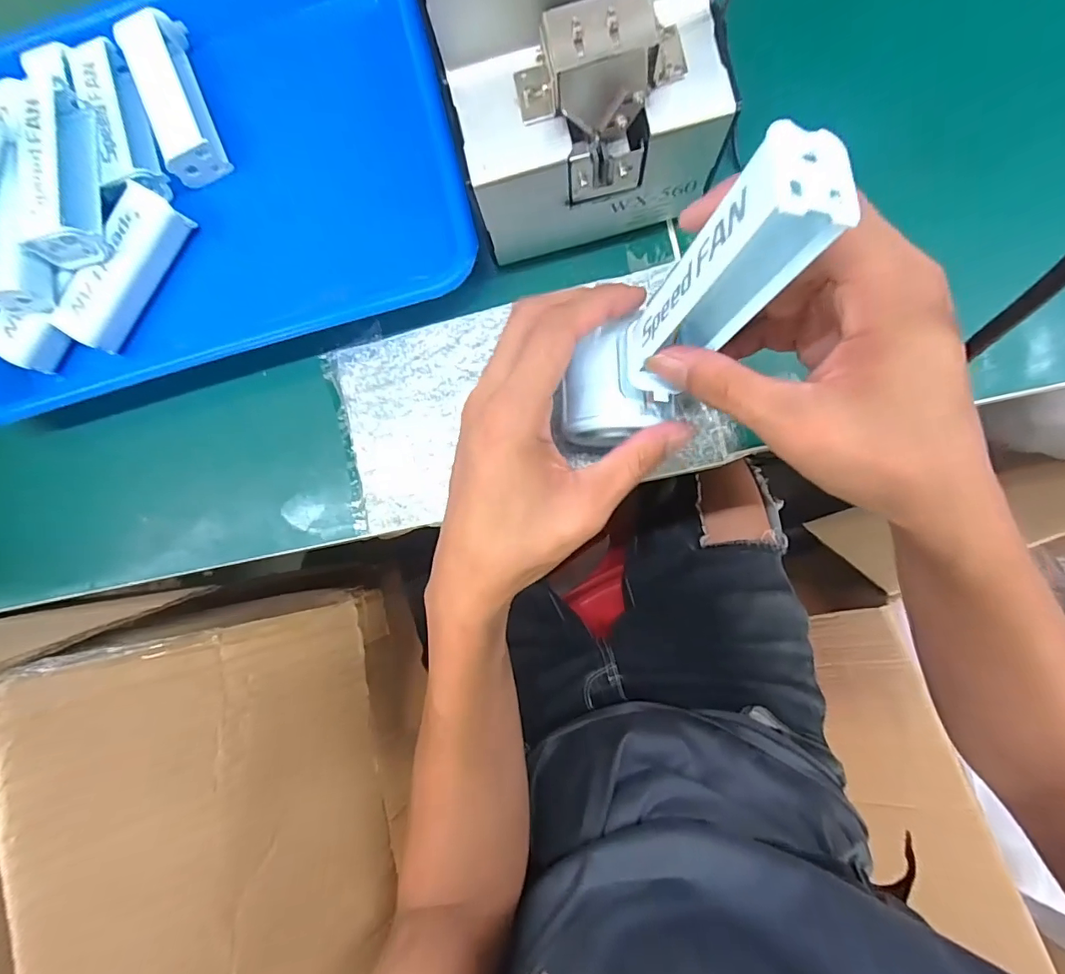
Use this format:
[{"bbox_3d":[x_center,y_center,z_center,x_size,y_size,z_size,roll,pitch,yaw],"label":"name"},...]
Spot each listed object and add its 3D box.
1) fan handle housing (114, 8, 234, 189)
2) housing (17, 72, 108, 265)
[{"bbox_3d":[-0.228,-0.247,0.313,0.035,0.026,0.101,-22,84,3],"label":"fan handle housing"},{"bbox_3d":[-0.275,-0.182,0.284,0.032,0.031,0.096,-12,85,4],"label":"housing"}]

